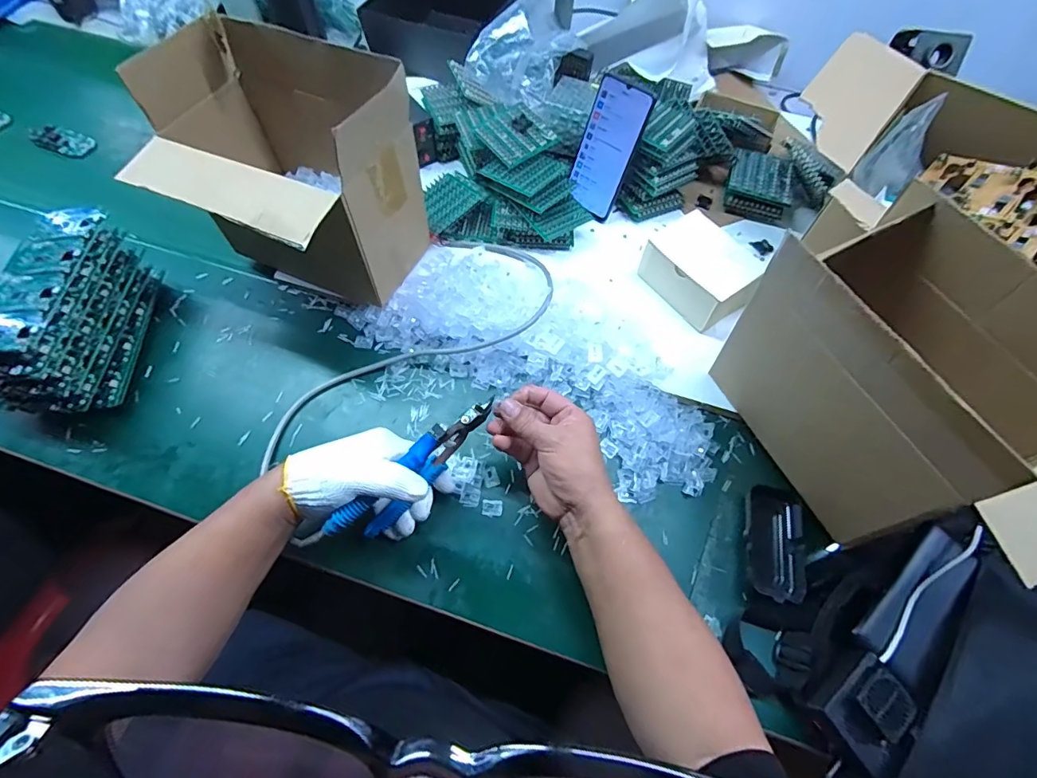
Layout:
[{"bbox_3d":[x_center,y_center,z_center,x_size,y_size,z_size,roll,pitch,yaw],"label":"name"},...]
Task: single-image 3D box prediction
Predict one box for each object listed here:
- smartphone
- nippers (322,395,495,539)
[{"bbox_3d":[0.116,-0.310,0.638,0.075,0.157,0.011,29,40,15],"label":"smartphone"},{"bbox_3d":[-0.094,0.074,0.458,0.179,0.072,0.017,-44,70,-5],"label":"nippers"}]

